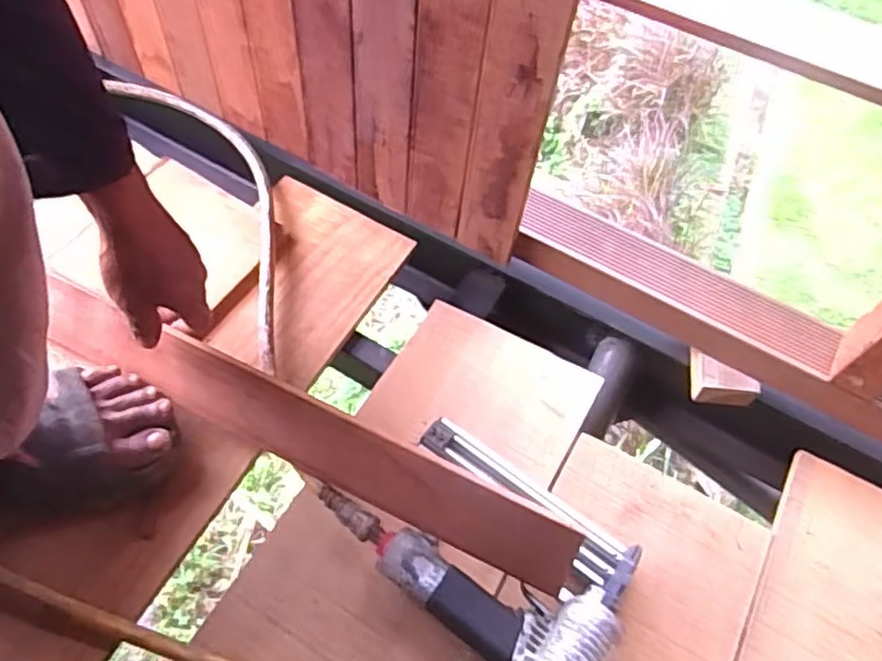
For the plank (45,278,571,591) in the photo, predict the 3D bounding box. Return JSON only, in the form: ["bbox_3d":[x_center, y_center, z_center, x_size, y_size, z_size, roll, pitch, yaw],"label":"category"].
[{"bbox_3d":[-0.134,0.081,0.570,0.513,0.068,0.011,23,20,13],"label":"plank"}]

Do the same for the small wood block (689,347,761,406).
[{"bbox_3d":[0.280,0.057,0.673,0.076,0.034,0.034,31,62,14],"label":"small wood block"}]

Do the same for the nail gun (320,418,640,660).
[{"bbox_3d":[0.044,0.179,0.550,0.159,0.060,0.255,-38,68,-23],"label":"nail gun"}]

